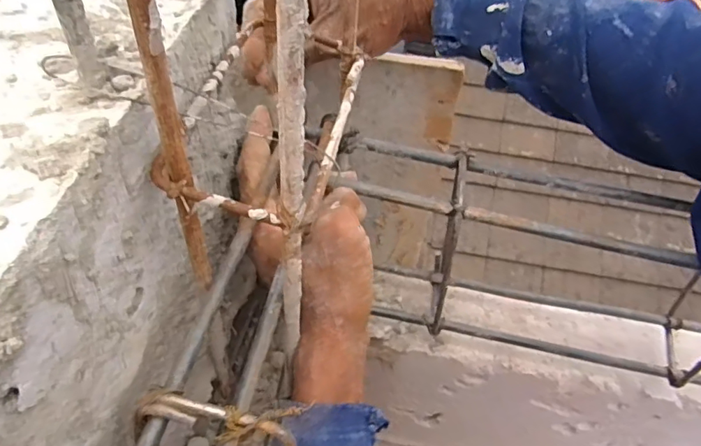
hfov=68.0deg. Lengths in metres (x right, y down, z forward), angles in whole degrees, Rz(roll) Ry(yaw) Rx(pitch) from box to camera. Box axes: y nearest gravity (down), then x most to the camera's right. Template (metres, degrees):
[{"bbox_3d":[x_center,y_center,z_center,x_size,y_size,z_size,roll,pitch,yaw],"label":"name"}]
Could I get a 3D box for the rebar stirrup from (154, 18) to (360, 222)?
[{"bbox_3d":[-0.037,-0.053,0.250,0.069,0.017,0.135,11,48,3],"label":"rebar stirrup"}]

